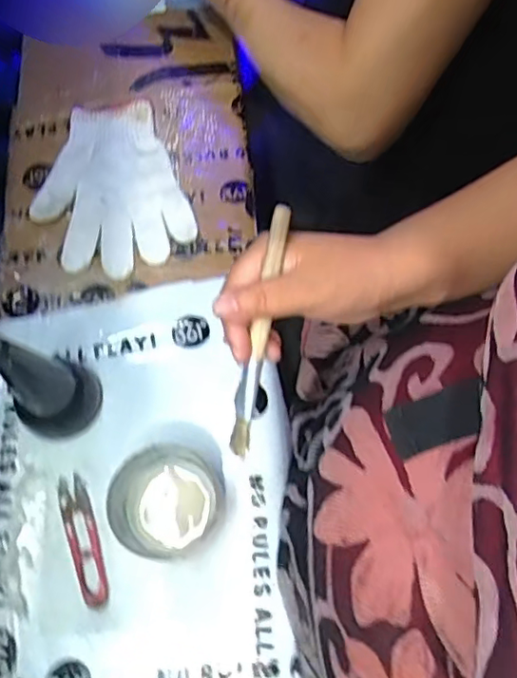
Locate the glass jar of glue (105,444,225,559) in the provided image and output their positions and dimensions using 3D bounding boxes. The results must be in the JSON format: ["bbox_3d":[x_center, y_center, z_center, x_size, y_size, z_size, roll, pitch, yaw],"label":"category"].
[{"bbox_3d":[-0.070,0.126,0.454,0.079,0.054,0.079,0,69,1],"label":"glass jar of glue"}]

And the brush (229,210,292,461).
[{"bbox_3d":[0.001,-0.003,0.362,0.013,0.013,0.156,12,97,6],"label":"brush"}]

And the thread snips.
[{"bbox_3d":[-0.139,0.158,0.465,0.023,0.005,0.102,-20,70,-7],"label":"thread snips"}]

